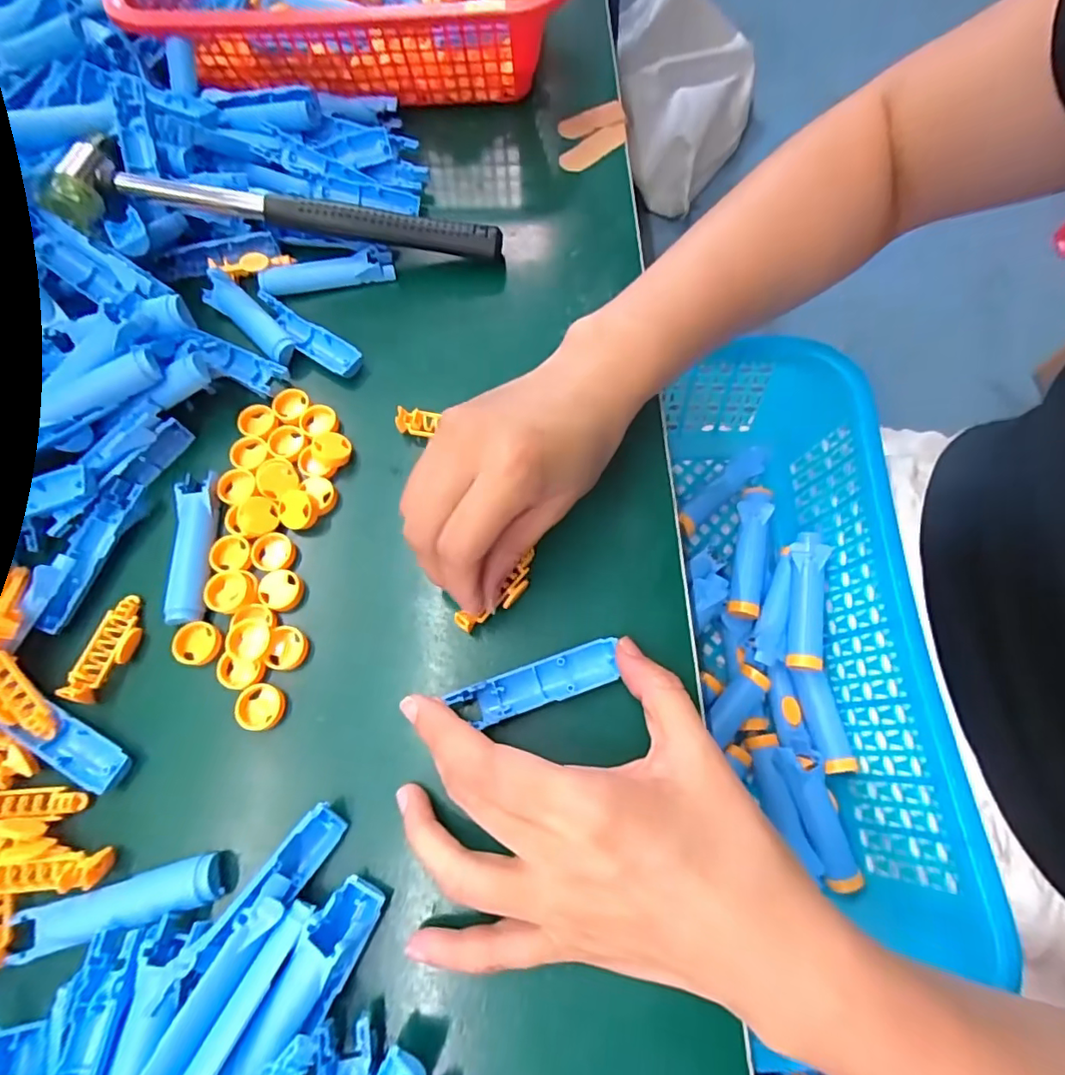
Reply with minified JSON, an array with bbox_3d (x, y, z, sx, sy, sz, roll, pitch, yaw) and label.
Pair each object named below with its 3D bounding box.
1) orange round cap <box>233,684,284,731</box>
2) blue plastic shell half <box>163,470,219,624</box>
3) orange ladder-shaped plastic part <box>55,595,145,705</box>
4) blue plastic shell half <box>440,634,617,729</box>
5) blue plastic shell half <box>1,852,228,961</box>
[{"bbox_3d":[-0.119,0.075,0.249,0.019,0.009,0.019,0,68,-1],"label":"orange round cap"},{"bbox_3d":[-0.162,0.003,0.272,0.017,0.009,0.076,-8,69,-4],"label":"blue plastic shell half"},{"bbox_3d":[-0.191,0.051,0.258,0.017,0.017,0.048,8,69,2],"label":"orange ladder-shaped plastic part"},{"bbox_3d":[0.002,0.063,0.242,0.072,0.007,0.019,-17,70,-6],"label":"blue plastic shell half"},{"bbox_3d":[-0.160,0.143,0.220,0.078,0.013,0.017,-15,70,-7],"label":"blue plastic shell half"}]

